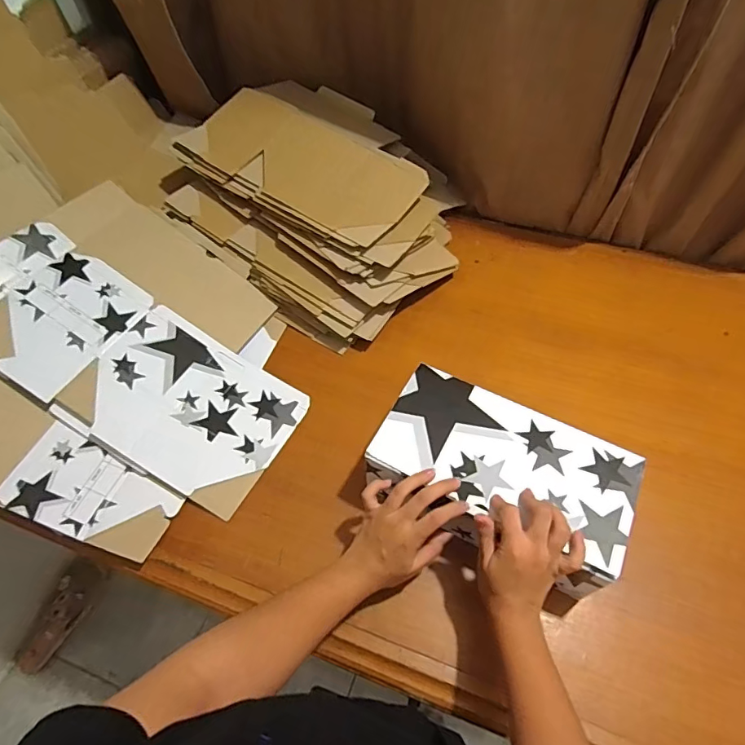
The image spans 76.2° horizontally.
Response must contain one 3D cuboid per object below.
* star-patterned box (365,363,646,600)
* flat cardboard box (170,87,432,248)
[{"bbox_3d":[0.147,0.115,0.559,0.274,0.081,0.152,24,61,17],"label":"star-patterned box"},{"bbox_3d":[-0.124,-0.351,0.794,0.403,0.024,0.174,30,76,12],"label":"flat cardboard box"}]

